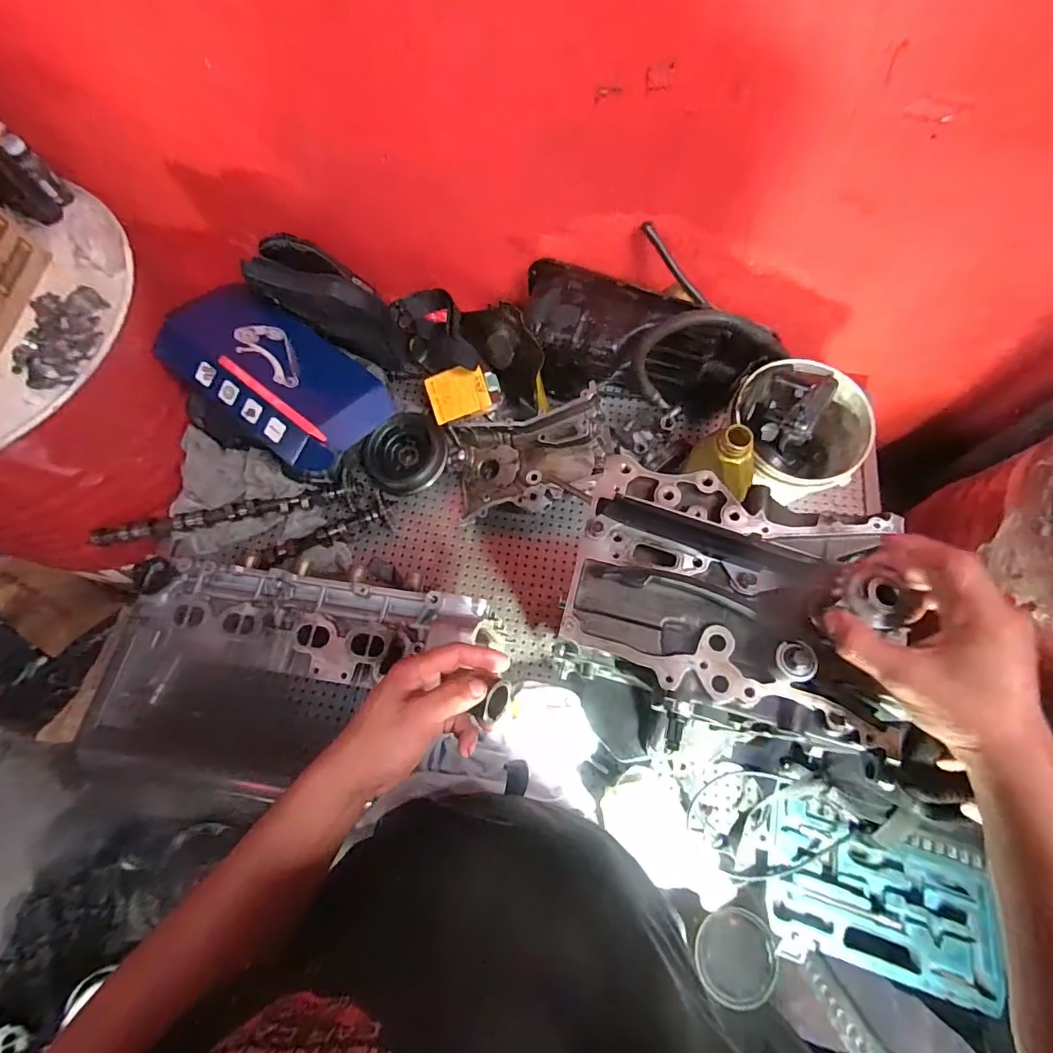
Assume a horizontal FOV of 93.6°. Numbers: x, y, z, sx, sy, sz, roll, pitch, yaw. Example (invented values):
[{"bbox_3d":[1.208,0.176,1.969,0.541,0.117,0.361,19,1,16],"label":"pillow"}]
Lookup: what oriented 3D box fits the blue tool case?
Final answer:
[{"bbox_3d":[0.451,0.474,0.640,0.259,0.037,0.167,17,71,6],"label":"blue tool case"}]

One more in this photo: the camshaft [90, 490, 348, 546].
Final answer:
[{"bbox_3d":[-0.515,-0.018,0.836,0.411,0.030,0.032,-11,71,-4],"label":"camshaft"}]

